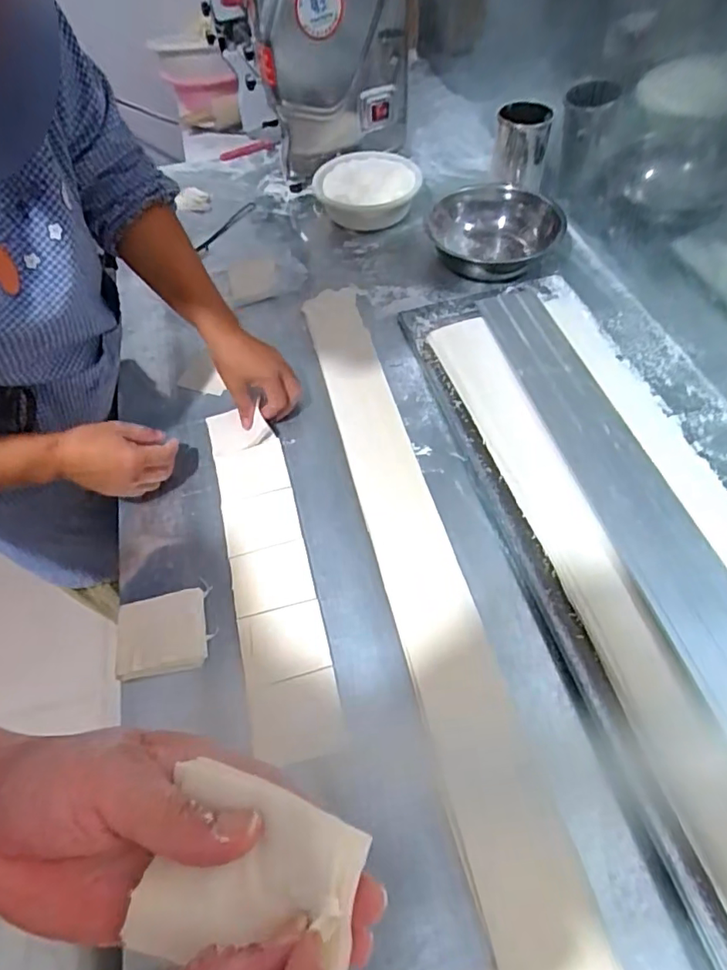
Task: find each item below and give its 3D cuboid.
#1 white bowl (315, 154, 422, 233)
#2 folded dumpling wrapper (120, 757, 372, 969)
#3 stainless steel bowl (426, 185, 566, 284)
[{"bbox_3d":[0.007,-0.540,1.002,0.184,0.066,0.184,-2,56,3],"label":"white bowl"},{"bbox_3d":[-0.047,0.163,0.221,0.092,0.008,0.068,4,71,22],"label":"folded dumpling wrapper"},{"bbox_3d":[0.214,-0.414,0.898,0.217,0.056,0.199,6,57,8],"label":"stainless steel bowl"}]

